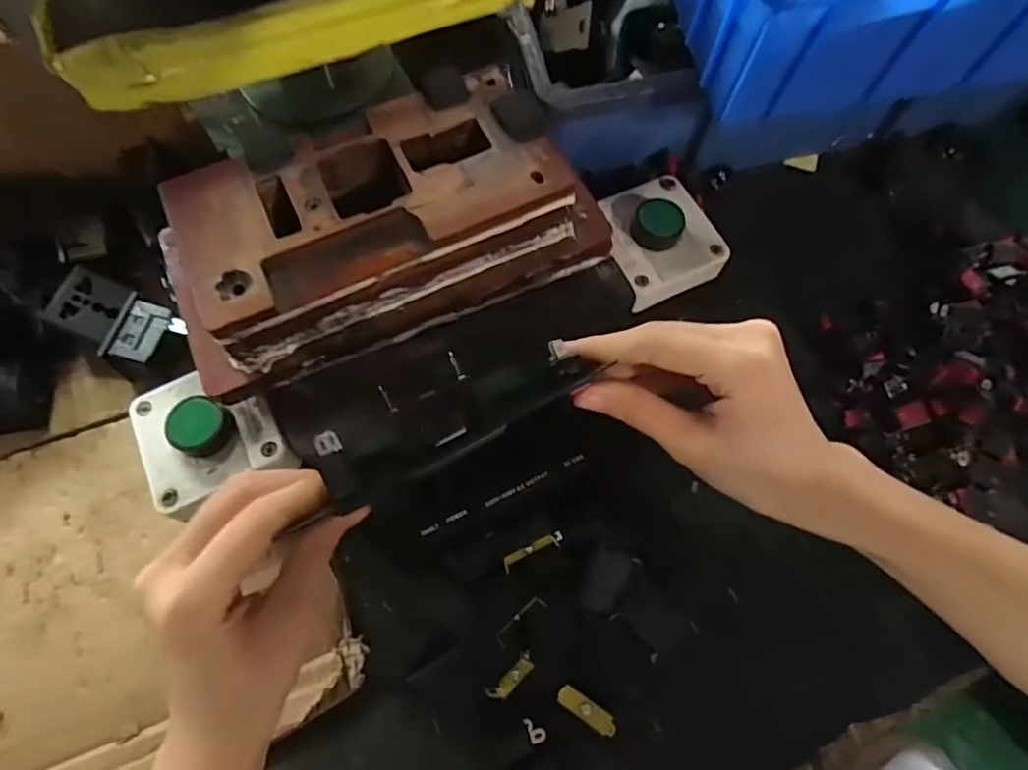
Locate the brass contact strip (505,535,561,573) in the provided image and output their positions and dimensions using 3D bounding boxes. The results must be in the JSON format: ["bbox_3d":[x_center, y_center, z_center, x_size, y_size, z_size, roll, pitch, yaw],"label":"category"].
[{"bbox_3d":[0.009,0.087,0.306,0.031,0.006,0.008,-24,73,-10],"label":"brass contact strip"}]

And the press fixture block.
[{"bbox_3d":[-0.063,-0.080,0.296,0.211,0.051,0.100,-22,70,-10],"label":"press fixture block"}]

